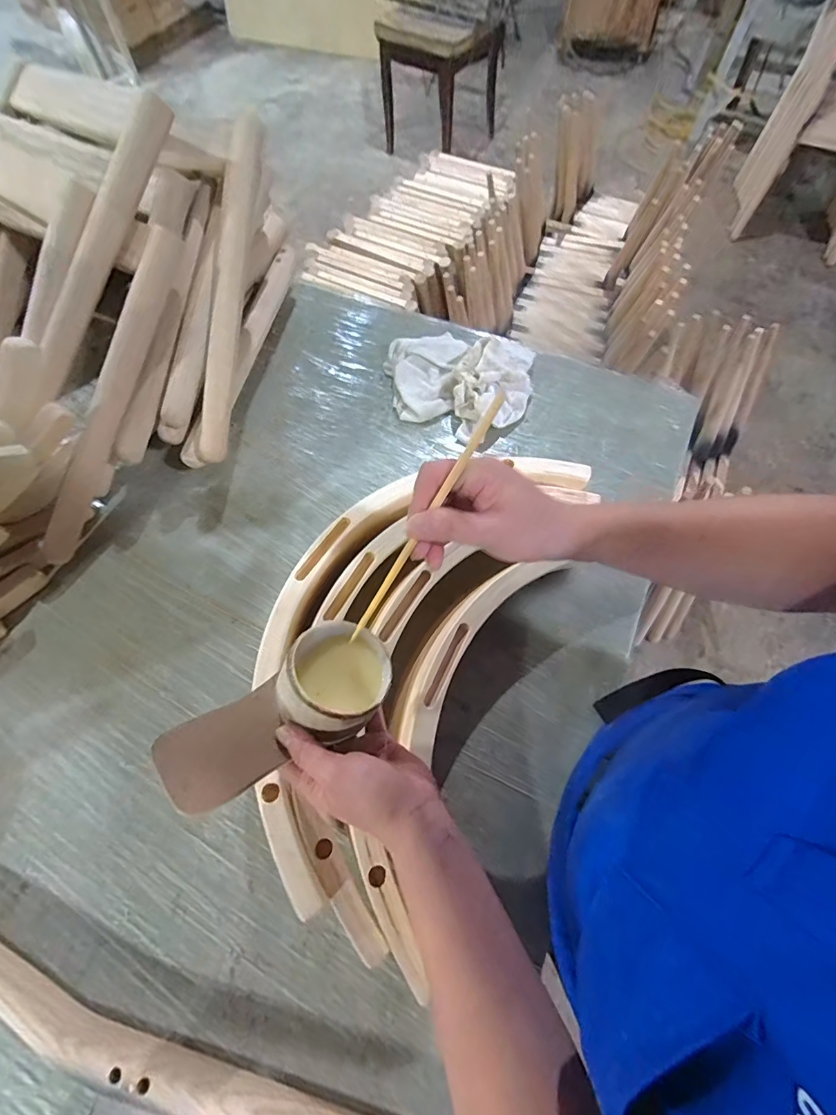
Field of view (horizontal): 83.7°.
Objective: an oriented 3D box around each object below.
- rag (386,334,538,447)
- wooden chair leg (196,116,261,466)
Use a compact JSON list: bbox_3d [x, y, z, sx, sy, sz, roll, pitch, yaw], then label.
[{"bbox_3d":[0.056,-0.277,0.702,0.233,0.050,0.189,24,67,13],"label":"rag"},{"bbox_3d":[-0.240,-0.329,0.587,0.043,0.024,0.408,9,95,6],"label":"wooden chair leg"}]

